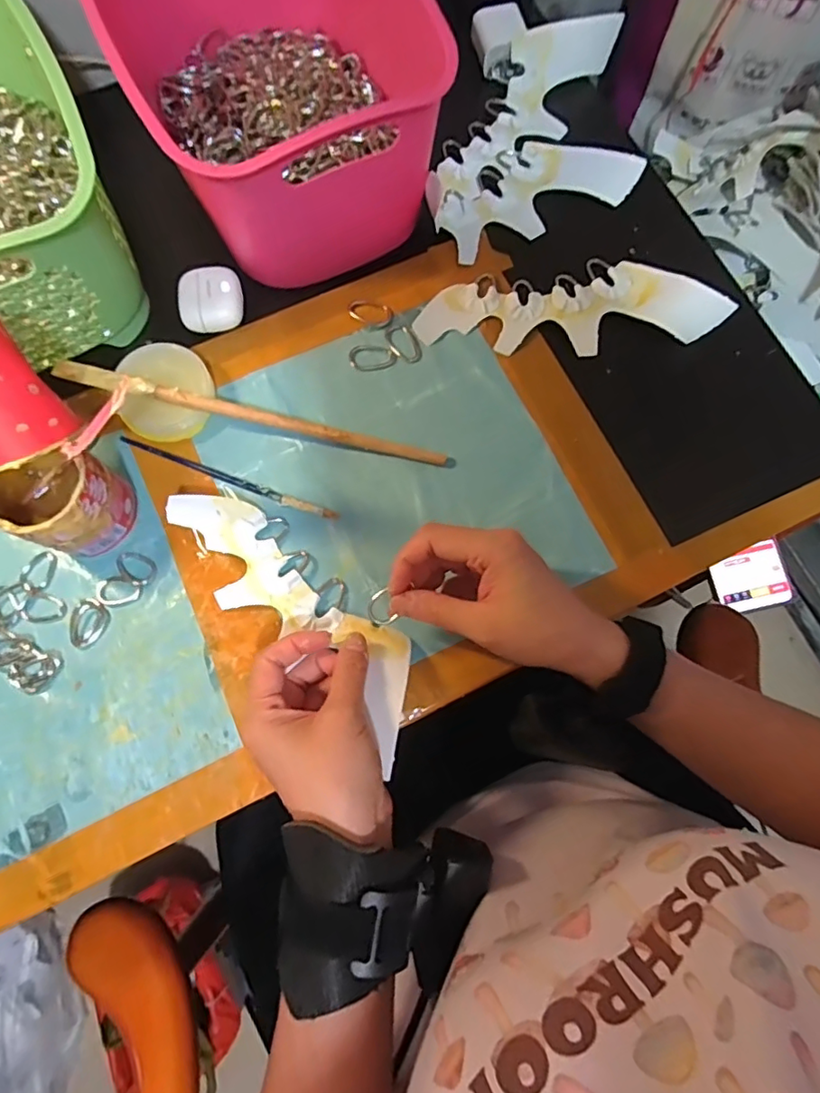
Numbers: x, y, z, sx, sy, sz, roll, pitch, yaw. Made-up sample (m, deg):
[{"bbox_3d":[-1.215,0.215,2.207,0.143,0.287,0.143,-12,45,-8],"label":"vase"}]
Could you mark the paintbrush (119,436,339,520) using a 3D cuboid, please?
[{"bbox_3d":[-0.130,-0.049,0.394,0.165,0.006,0.009,20,78,3],"label":"paintbrush"}]

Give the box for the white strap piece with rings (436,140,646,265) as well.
[{"bbox_3d":[0.102,-0.299,0.455,0.173,0.011,0.077,-26,80,-7],"label":"white strap piece with rings"}]

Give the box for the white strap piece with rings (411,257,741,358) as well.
[{"bbox_3d":[0.120,-0.188,0.424,0.226,0.026,0.074,-7,78,-3],"label":"white strap piece with rings"}]

